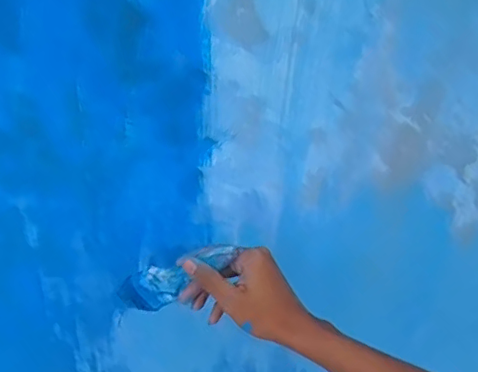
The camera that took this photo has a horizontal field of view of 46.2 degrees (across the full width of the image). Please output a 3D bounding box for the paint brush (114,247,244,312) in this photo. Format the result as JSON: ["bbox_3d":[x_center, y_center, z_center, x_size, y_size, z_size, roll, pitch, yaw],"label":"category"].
[{"bbox_3d":[-0.068,0.094,0.572,0.044,0.174,0.010,50,37,-11],"label":"paint brush"}]

